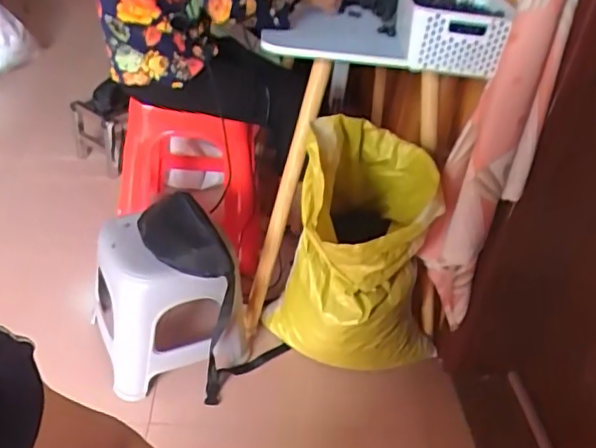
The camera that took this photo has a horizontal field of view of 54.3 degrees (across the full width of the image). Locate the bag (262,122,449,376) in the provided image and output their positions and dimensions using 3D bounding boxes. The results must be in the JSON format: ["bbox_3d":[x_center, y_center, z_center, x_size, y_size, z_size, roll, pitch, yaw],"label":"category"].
[{"bbox_3d":[0.141,0.059,1.270,0.350,0.561,0.324,-17,42,-31],"label":"bag"}]

